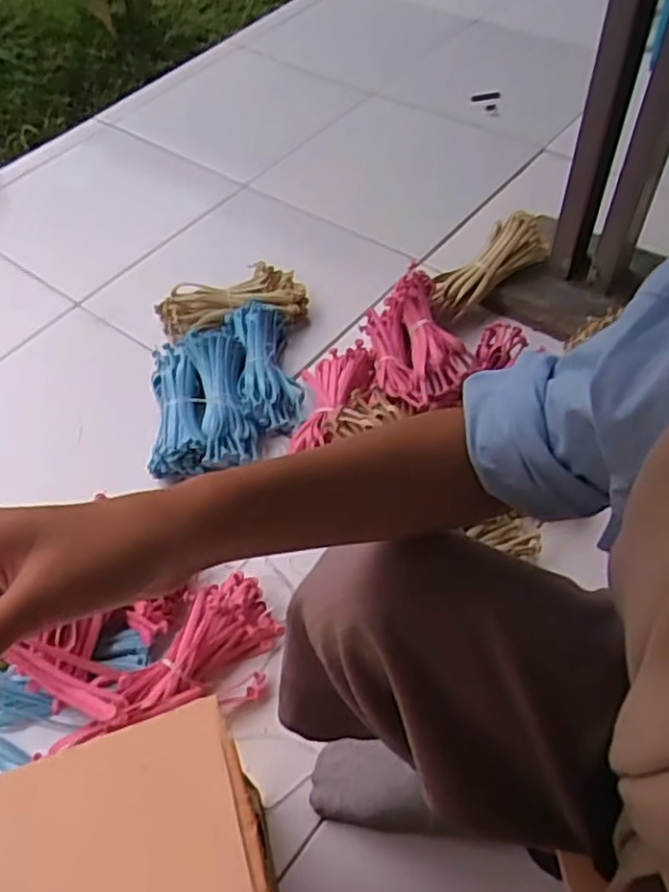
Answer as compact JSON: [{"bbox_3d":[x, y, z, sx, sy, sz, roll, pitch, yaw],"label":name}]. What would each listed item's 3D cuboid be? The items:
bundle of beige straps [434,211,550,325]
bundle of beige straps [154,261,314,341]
[{"bbox_3d":[0.221,-0.262,1.043,0.179,0.065,0.062,-40,56,6],"label":"bundle of beige straps"},{"bbox_3d":[-0.157,-0.210,1.091,0.228,0.071,0.082,-14,53,-5],"label":"bundle of beige straps"}]

